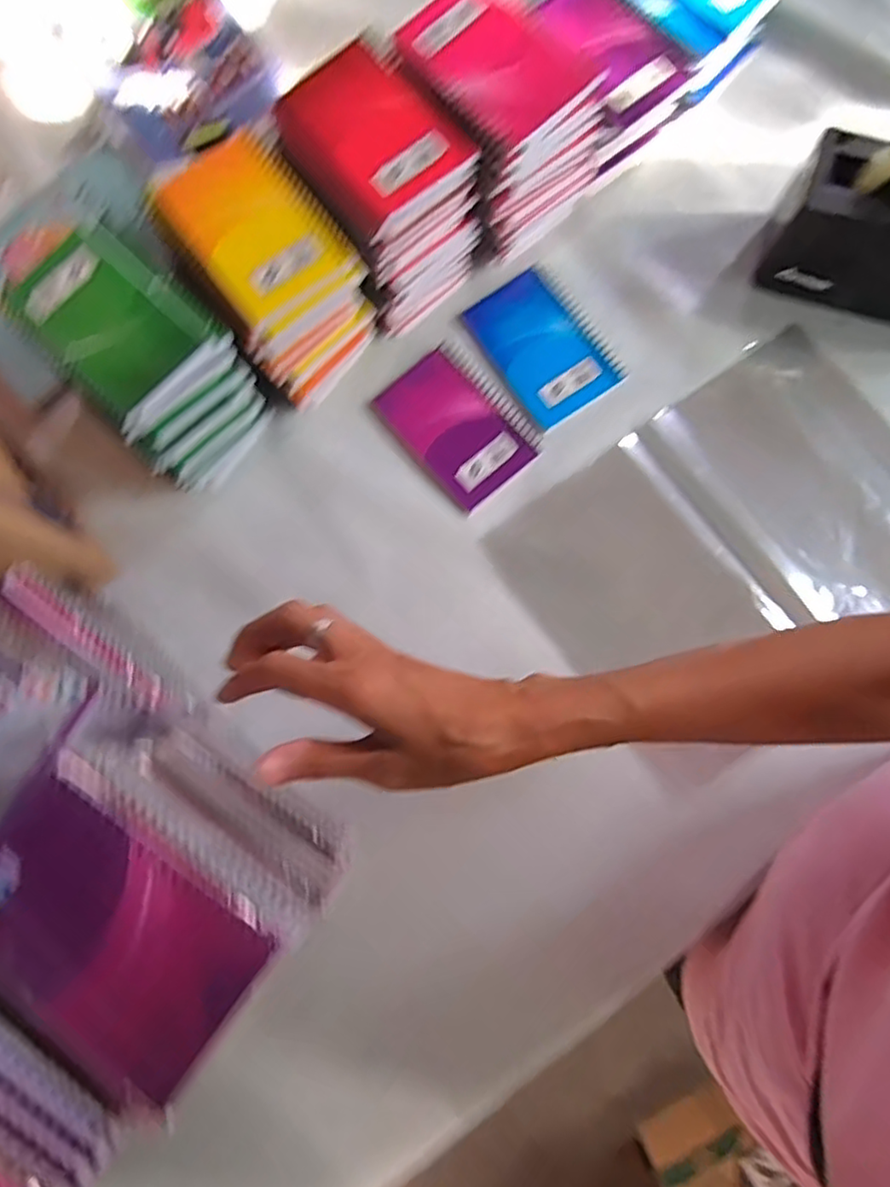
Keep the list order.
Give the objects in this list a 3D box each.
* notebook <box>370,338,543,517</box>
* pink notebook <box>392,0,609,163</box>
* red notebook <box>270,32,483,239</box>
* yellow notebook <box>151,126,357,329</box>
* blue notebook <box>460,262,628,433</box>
[{"bbox_3d":[0.012,-0.141,0.536,0.090,0.006,0.128,-41,81,-4],"label":"notebook"},{"bbox_3d":[0.034,-0.385,0.460,0.101,0.011,0.129,-43,85,-9],"label":"pink notebook"},{"bbox_3d":[-0.055,-0.332,0.464,0.101,0.016,0.133,-39,81,-4],"label":"red notebook"},{"bbox_3d":[-0.140,-0.263,0.455,0.088,0.013,0.137,-37,81,-4],"label":"yellow notebook"},{"bbox_3d":[0.083,-0.211,0.545,0.087,0.007,0.130,-34,80,-3],"label":"blue notebook"}]

